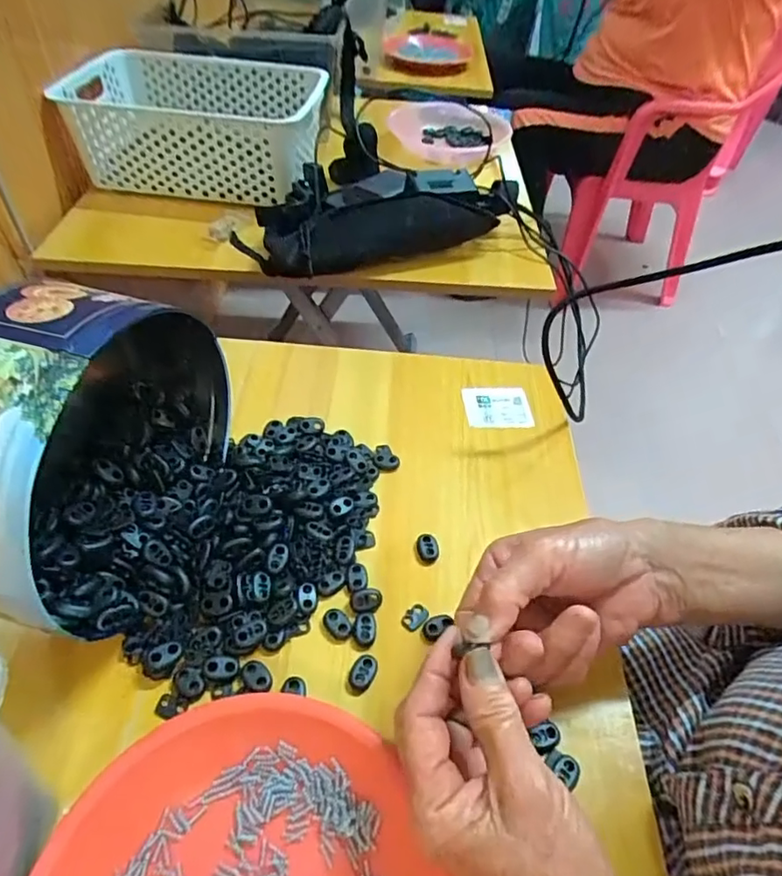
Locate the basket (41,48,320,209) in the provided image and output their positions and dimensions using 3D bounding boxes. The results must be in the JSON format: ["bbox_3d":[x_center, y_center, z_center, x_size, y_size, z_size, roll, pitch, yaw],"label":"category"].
[{"bbox_3d":[-0.261,-0.432,0.775,0.322,0.107,0.223,6,48,-1],"label":"basket"}]

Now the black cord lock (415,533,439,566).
[{"bbox_3d":[0.026,0.081,0.408,0.016,0.010,0.023,2,48,-4],"label":"black cord lock"}]

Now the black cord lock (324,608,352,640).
[{"bbox_3d":[-0.035,0.122,0.368,0.015,0.004,0.022,-28,57,-28],"label":"black cord lock"}]

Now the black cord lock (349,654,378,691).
[{"bbox_3d":[-0.017,0.145,0.348,0.015,0.005,0.022,19,49,11],"label":"black cord lock"}]

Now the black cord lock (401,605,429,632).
[{"bbox_3d":[0.016,0.120,0.375,0.013,0.005,0.018,36,54,24],"label":"black cord lock"}]

